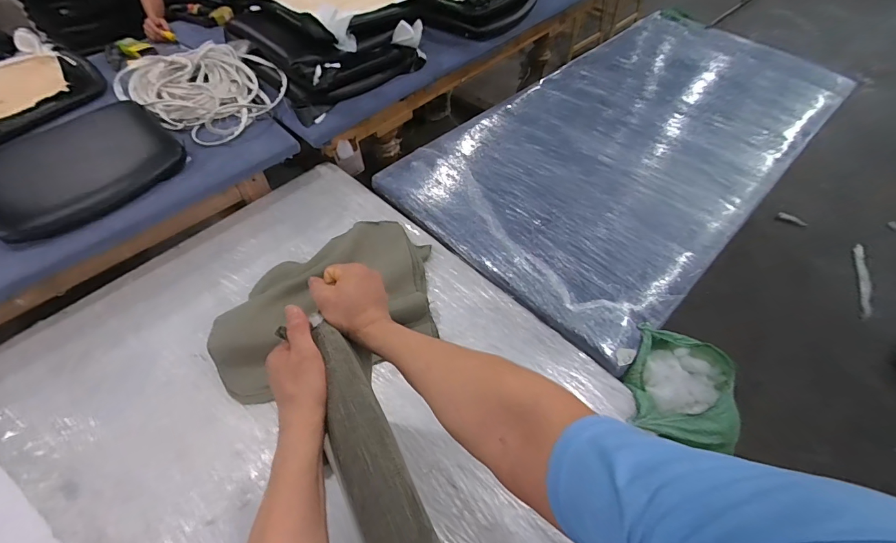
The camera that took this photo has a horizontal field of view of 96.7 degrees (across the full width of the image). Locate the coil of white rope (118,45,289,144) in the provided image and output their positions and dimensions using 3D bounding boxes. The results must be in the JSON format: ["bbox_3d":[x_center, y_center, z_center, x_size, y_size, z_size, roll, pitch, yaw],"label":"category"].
[{"bbox_3d":[-0.781,-0.605,1.264,0.500,0.076,0.366,29,59,19],"label":"coil of white rope"}]

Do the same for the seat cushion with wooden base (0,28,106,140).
[{"bbox_3d":[-1.365,-0.595,1.229,0.460,0.086,0.428,34,61,22],"label":"seat cushion with wooden base"}]

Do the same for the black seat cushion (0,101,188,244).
[{"bbox_3d":[-1.026,-0.302,1.096,0.475,0.061,0.425,-38,62,-24],"label":"black seat cushion"}]

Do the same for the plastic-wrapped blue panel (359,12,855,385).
[{"bbox_3d":[0.679,-0.523,1.398,1.719,0.065,0.900,-38,63,-24],"label":"plastic-wrapped blue panel"}]

